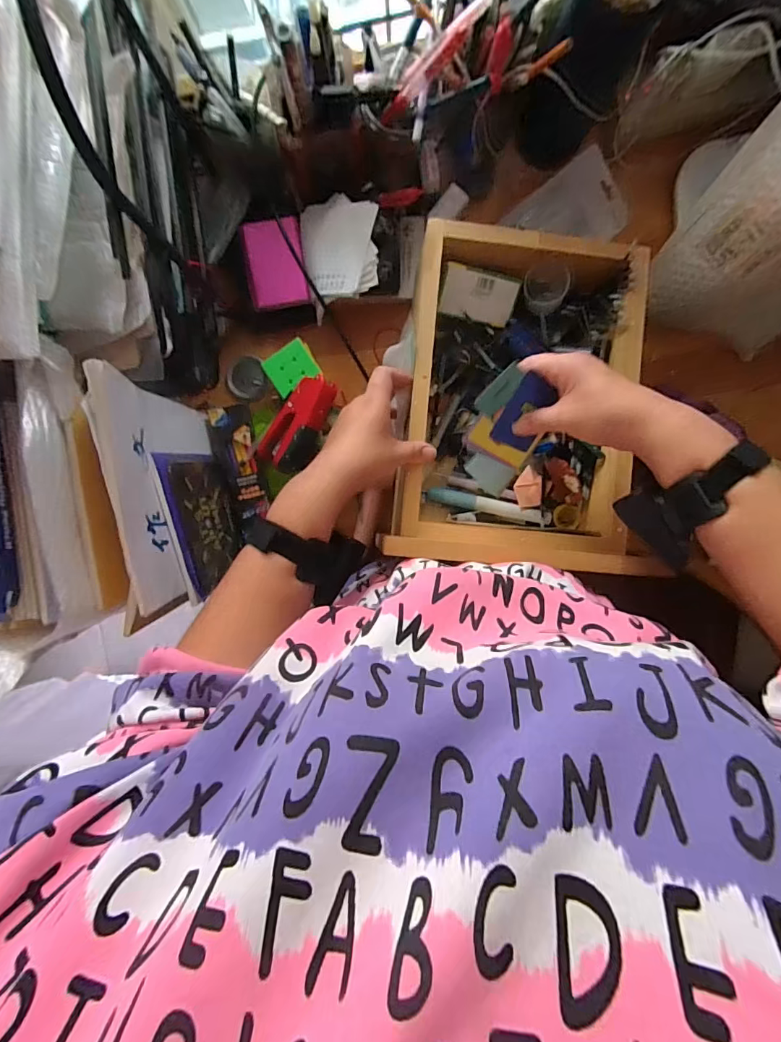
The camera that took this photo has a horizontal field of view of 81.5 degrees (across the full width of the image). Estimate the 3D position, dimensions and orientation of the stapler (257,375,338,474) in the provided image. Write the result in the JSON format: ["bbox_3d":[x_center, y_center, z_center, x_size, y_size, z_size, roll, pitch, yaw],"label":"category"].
[{"bbox_3d":[-0.105,-0.113,0.542,0.062,0.040,0.118,36,96,-2],"label":"stapler"}]

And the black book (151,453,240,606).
[{"bbox_3d":[-0.199,-0.002,0.495,0.010,0.162,0.142,-12,96,3],"label":"black book"}]

